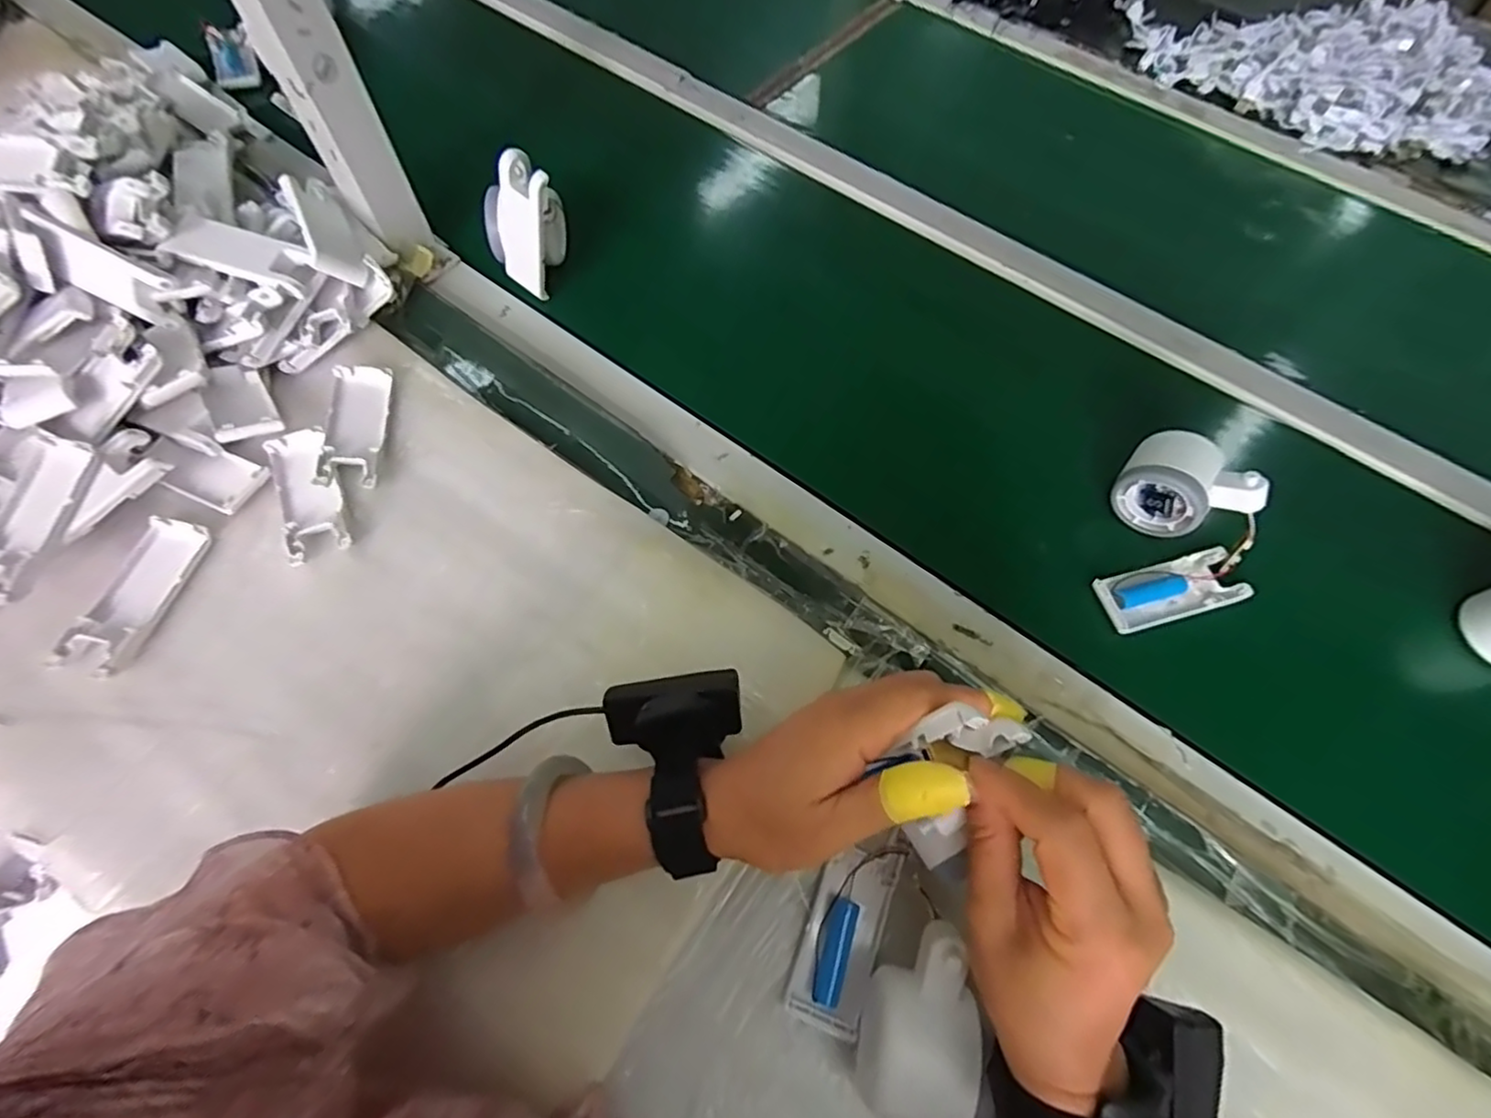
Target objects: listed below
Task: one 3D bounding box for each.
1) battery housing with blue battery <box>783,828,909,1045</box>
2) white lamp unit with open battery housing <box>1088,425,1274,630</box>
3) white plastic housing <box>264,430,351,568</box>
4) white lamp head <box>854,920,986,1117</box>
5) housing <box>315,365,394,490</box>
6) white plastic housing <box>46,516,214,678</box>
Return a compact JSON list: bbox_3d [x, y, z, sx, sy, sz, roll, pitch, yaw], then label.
[{"bbox_3d":[0.056,0.196,0.341,0.040,0.014,0.098,21,66,7],"label":"battery housing with blue battery"},{"bbox_3d":[0.287,-0.026,0.435,0.105,0.057,0.122,-13,67,-8],"label":"white lamp unit with open battery housing"},{"bbox_3d":[-0.298,-0.043,0.433,0.039,0.020,0.101,-21,68,-11],"label":"white plastic housing"},{"bbox_3d":[0.084,0.218,0.305,0.046,0.053,0.078,18,66,6],"label":"white lamp head"},{"bbox_3d":[-0.279,-0.095,0.458,0.037,0.020,0.099,-5,66,-4],"label":"housing"},{"bbox_3d":[-0.380,0.022,0.398,0.037,0.017,0.101,10,65,2],"label":"white plastic housing"}]

